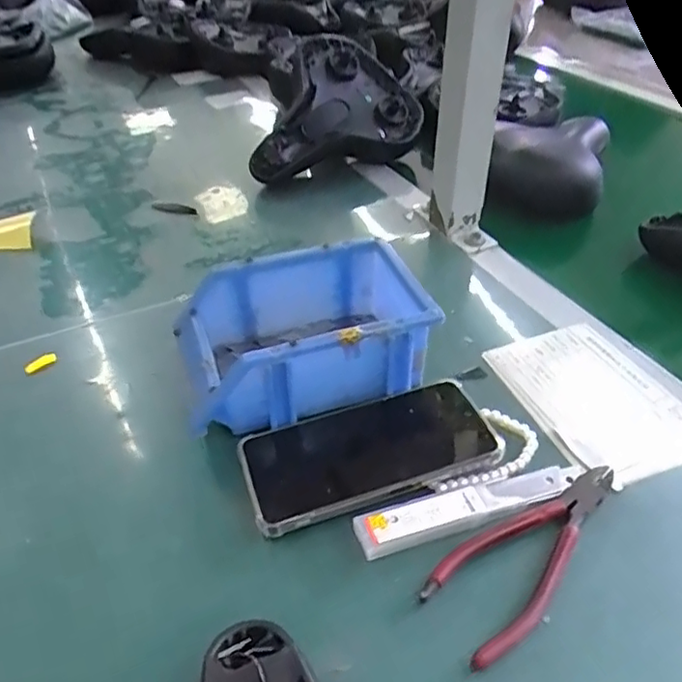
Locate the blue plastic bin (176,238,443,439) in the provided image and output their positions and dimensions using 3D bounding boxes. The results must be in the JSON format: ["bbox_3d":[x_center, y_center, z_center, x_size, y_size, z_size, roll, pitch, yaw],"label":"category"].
[{"bbox_3d":[-0.028,-0.004,0.459,0.172,0.077,0.120,-13,41,-14],"label":"blue plastic bin"}]

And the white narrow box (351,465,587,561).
[{"bbox_3d":[0.085,0.100,0.380,0.154,0.013,0.026,-13,41,-14],"label":"white narrow box"}]

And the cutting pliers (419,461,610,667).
[{"bbox_3d":[0.113,0.120,0.363,0.156,0.010,0.056,-30,48,-31],"label":"cutting pliers"}]

